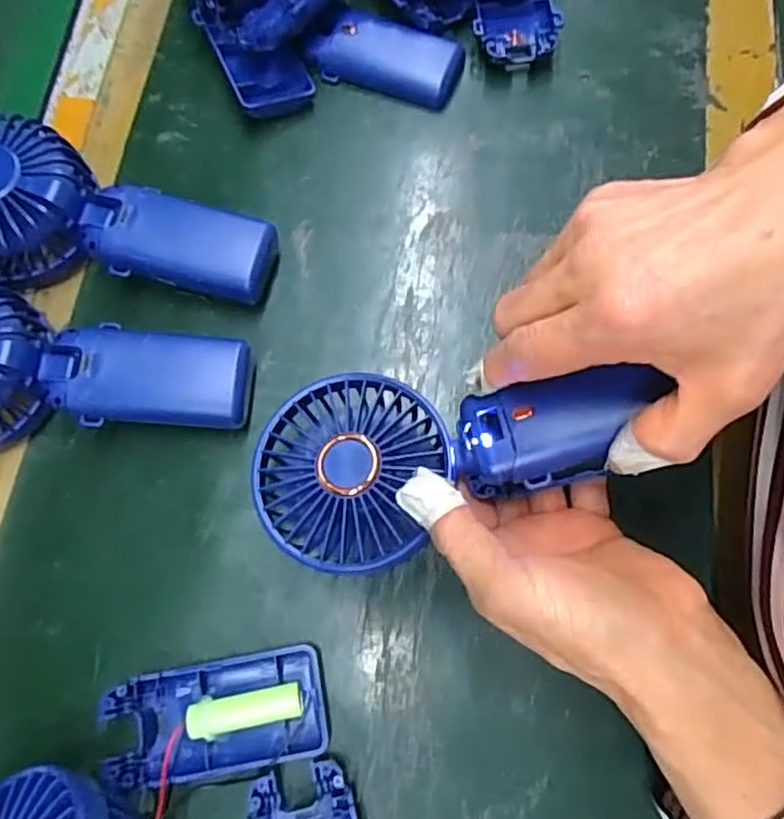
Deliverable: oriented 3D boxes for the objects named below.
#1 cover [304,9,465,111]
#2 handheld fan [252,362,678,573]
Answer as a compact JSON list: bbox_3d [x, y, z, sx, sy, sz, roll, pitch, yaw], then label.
[{"bbox_3d":[-0.003,-0.209,0.379,0.088,0.014,0.043,19,74,6],"label":"cover"},{"bbox_3d":[0.019,0.020,0.274,0.158,0.035,0.084,-10,73,13],"label":"handheld fan"}]

